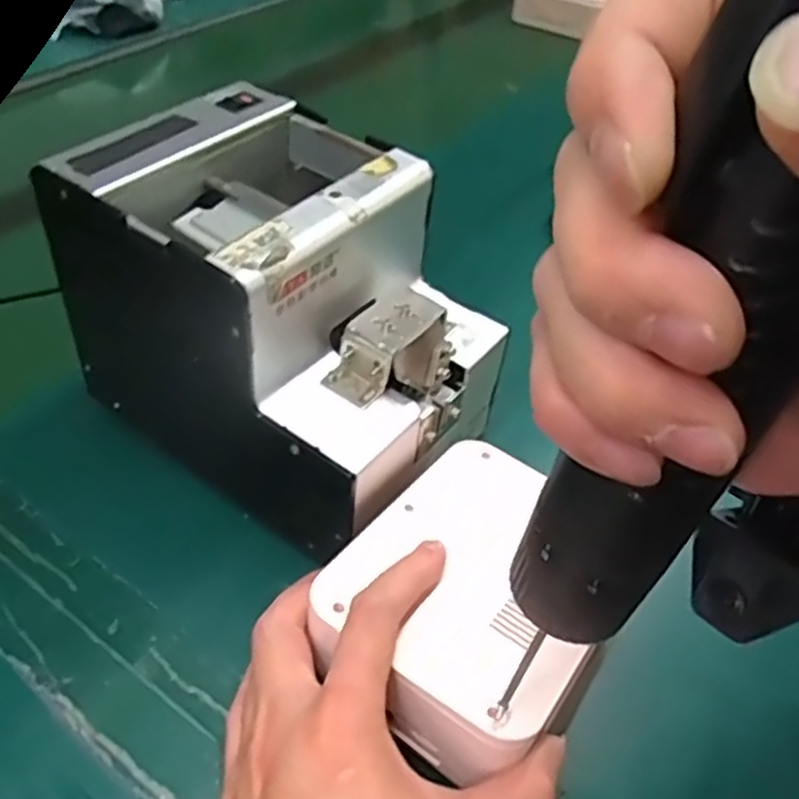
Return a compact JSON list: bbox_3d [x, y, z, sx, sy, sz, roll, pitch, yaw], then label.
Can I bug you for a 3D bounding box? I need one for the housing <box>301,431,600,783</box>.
[{"bbox_3d":[0.033,0.078,0.310,0.099,0.032,0.120,30,49,22],"label":"housing"}]

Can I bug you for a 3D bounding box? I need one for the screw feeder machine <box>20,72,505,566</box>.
[{"bbox_3d":[-0.054,-0.039,0.375,0.168,0.150,0.123,28,48,24],"label":"screw feeder machine"}]

